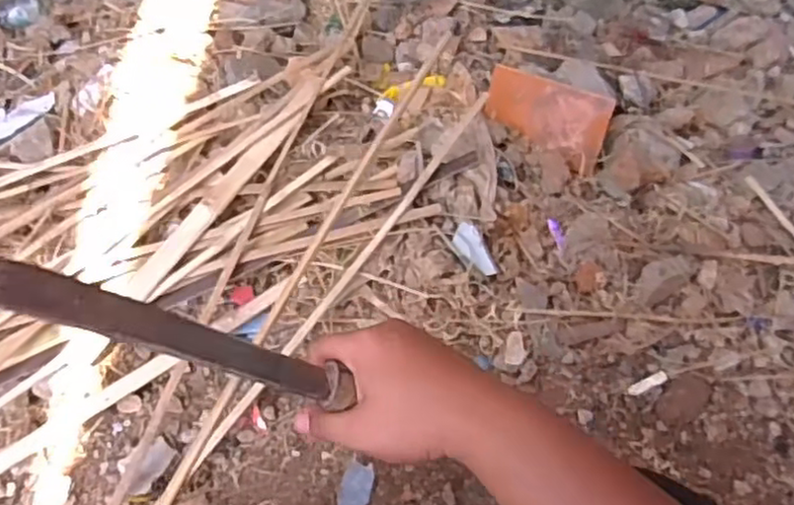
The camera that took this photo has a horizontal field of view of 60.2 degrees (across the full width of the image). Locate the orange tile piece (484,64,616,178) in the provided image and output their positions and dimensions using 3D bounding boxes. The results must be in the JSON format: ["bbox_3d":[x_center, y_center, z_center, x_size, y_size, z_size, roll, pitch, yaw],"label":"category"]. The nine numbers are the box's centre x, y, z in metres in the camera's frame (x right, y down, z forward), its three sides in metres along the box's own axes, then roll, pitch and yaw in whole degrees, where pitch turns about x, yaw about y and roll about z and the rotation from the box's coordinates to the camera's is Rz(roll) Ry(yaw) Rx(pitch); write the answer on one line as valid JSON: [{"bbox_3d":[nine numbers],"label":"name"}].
[{"bbox_3d":[0.234,-0.213,1.091,0.196,0.115,0.020,23,28,21],"label":"orange tile piece"}]

